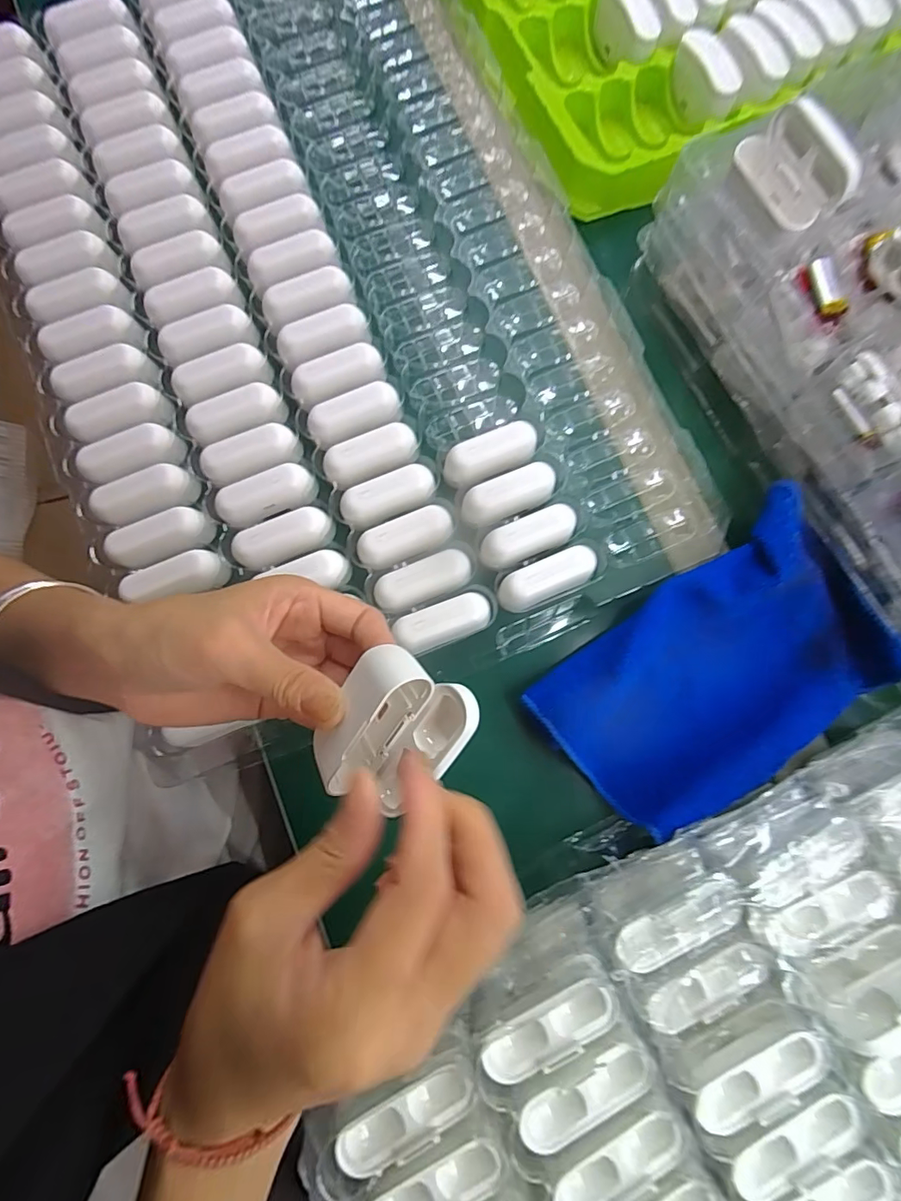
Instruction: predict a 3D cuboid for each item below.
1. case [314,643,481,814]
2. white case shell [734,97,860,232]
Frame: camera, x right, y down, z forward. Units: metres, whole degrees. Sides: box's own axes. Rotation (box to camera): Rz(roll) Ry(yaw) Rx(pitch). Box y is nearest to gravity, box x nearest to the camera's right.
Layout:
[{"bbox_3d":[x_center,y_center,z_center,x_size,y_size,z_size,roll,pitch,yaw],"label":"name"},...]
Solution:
[{"bbox_3d":[-0.021,0.052,0.194,0.046,0.033,0.065,38,115,17],"label":"case"},{"bbox_3d":[0.197,-0.247,0.277,0.032,0.029,0.064,-21,82,-3],"label":"white case shell"}]

